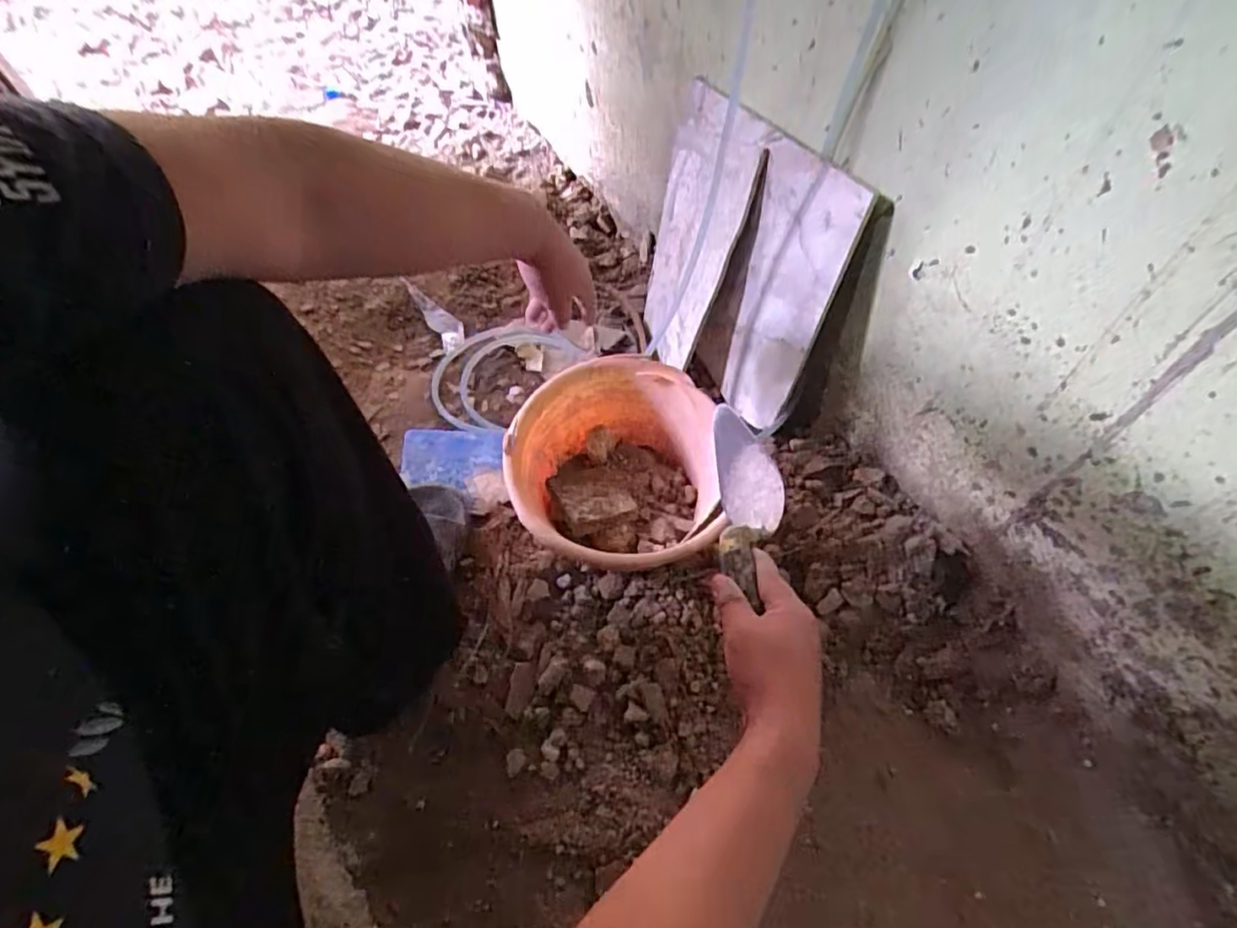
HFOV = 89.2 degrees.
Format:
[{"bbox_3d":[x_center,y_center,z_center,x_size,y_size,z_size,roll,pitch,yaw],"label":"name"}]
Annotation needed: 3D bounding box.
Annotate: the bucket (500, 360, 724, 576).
[{"bbox_3d":[0.003,0.024,0.735,0.236,0.164,0.240,3,59,4],"label":"bucket"}]

